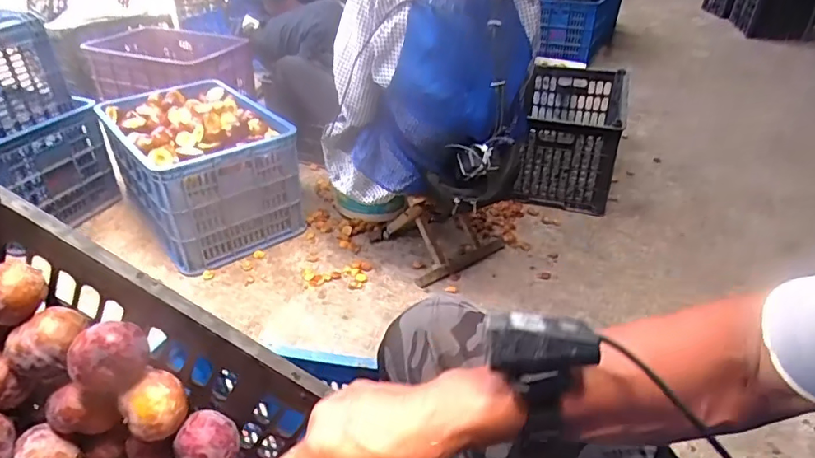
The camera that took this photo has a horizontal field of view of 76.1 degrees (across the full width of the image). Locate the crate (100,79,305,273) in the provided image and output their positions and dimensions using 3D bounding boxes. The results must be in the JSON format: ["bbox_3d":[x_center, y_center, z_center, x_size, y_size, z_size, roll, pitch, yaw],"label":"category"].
[{"bbox_3d":[-0.583,-0.182,1.483,0.375,0.305,0.524,-26,40,-29],"label":"crate"}]

